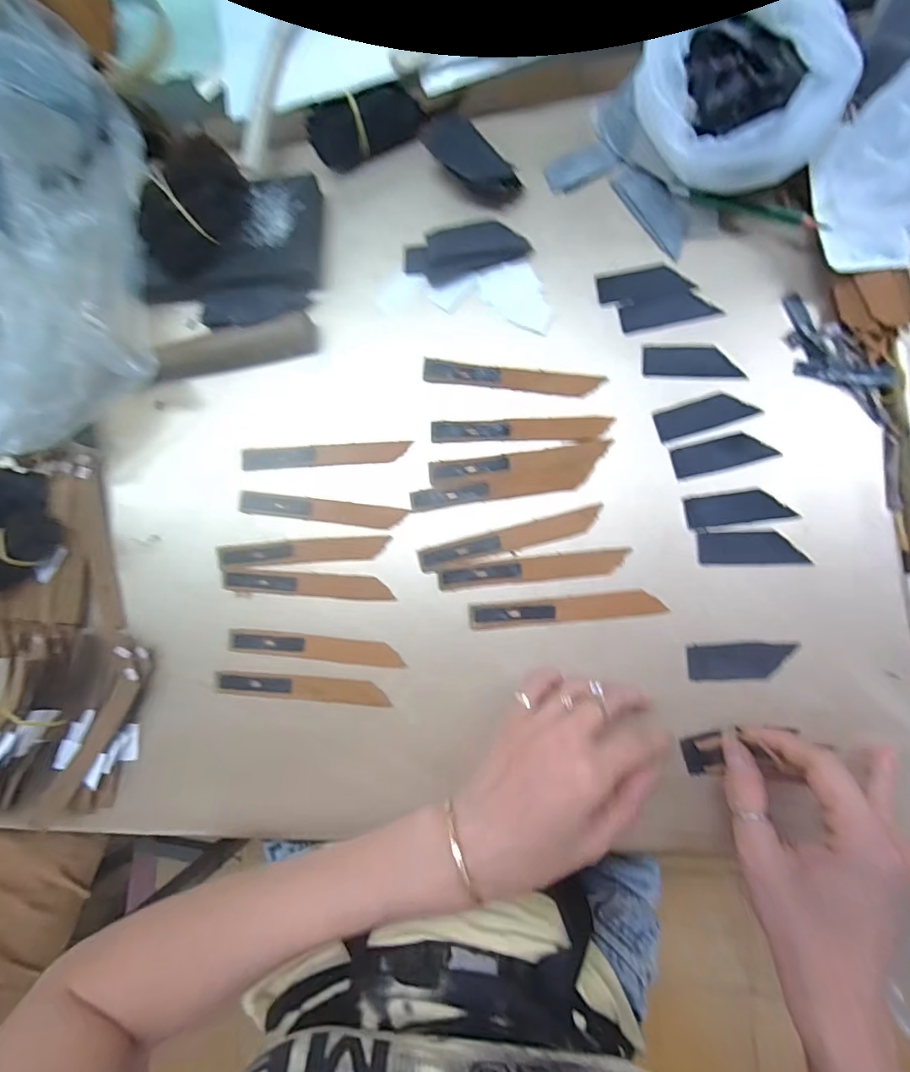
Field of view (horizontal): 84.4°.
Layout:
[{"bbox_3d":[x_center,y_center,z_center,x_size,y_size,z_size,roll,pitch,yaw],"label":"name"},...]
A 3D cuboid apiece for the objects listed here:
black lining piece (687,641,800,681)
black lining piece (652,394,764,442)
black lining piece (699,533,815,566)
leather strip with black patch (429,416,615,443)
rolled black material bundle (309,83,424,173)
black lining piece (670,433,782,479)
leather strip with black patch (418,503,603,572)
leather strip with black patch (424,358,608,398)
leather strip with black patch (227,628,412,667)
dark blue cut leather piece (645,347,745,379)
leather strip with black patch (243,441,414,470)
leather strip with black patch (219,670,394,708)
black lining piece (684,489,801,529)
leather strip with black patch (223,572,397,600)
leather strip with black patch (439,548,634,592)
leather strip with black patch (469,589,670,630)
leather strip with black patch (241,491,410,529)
[{"bbox_3d":[0.180,0.078,0.315,0.062,0.004,0.022,-5,83,7],"label":"black lining piece"},{"bbox_3d":[0.167,-0.081,0.335,0.062,0.004,0.020,-16,82,6],"label":"black lining piece"},{"bbox_3d":[0.191,0.008,0.323,0.063,0.004,0.022,-1,84,8],"label":"black lining piece"},{"bbox_3d":[0.045,-0.074,0.348,0.122,0.004,0.016,0,84,8],"label":"leather strip with black patch"},{"bbox_3d":[-0.066,-0.306,0.374,0.081,0.028,0.036,-15,82,6],"label":"rolled black material bundle"},{"bbox_3d":[0.177,-0.054,0.331,0.062,0.004,0.021,-14,82,6],"label":"black lining piece"},{"bbox_3d":[0.037,0.003,0.341,0.125,0.004,0.017,-15,82,6],"label":"leather strip with black patch"},{"bbox_3d":[0.040,-0.111,0.354,0.123,0.004,0.016,8,90,6],"label":"leather strip with black patch"},{"bbox_3d":[-0.098,0.079,0.353,0.124,0.004,0.016,4,84,8],"label":"leather strip with black patch"},{"bbox_3d":[0.161,-0.119,0.341,0.062,0.004,0.021,5,84,8],"label":"dark blue cut leather piece"},{"bbox_3d":[-0.095,-0.059,0.367,0.123,0.004,0.015,-3,89,5],"label":"leather strip with black patch"},{"bbox_3d":[-0.107,0.106,0.351,0.123,0.004,0.016,2,84,8],"label":"leather strip with black patch"},{"bbox_3d":[0.184,-0.018,0.327,0.063,0.004,0.021,-6,82,10],"label":"black lining piece"},{"bbox_3d":[-0.106,0.035,0.359,0.123,0.004,0.017,3,84,8],"label":"leather strip with black patch"},{"bbox_3d":[0.051,0.022,0.337,0.124,0.004,0.018,-6,83,7],"label":"leather strip with black patch"},{"bbox_3d":[0.072,0.048,0.331,0.123,0.004,0.016,-6,83,7],"label":"leather strip with black patch"},{"bbox_3d":[-0.097,-0.019,0.363,0.123,0.004,0.016,7,85,8],"label":"leather strip with black patch"}]

